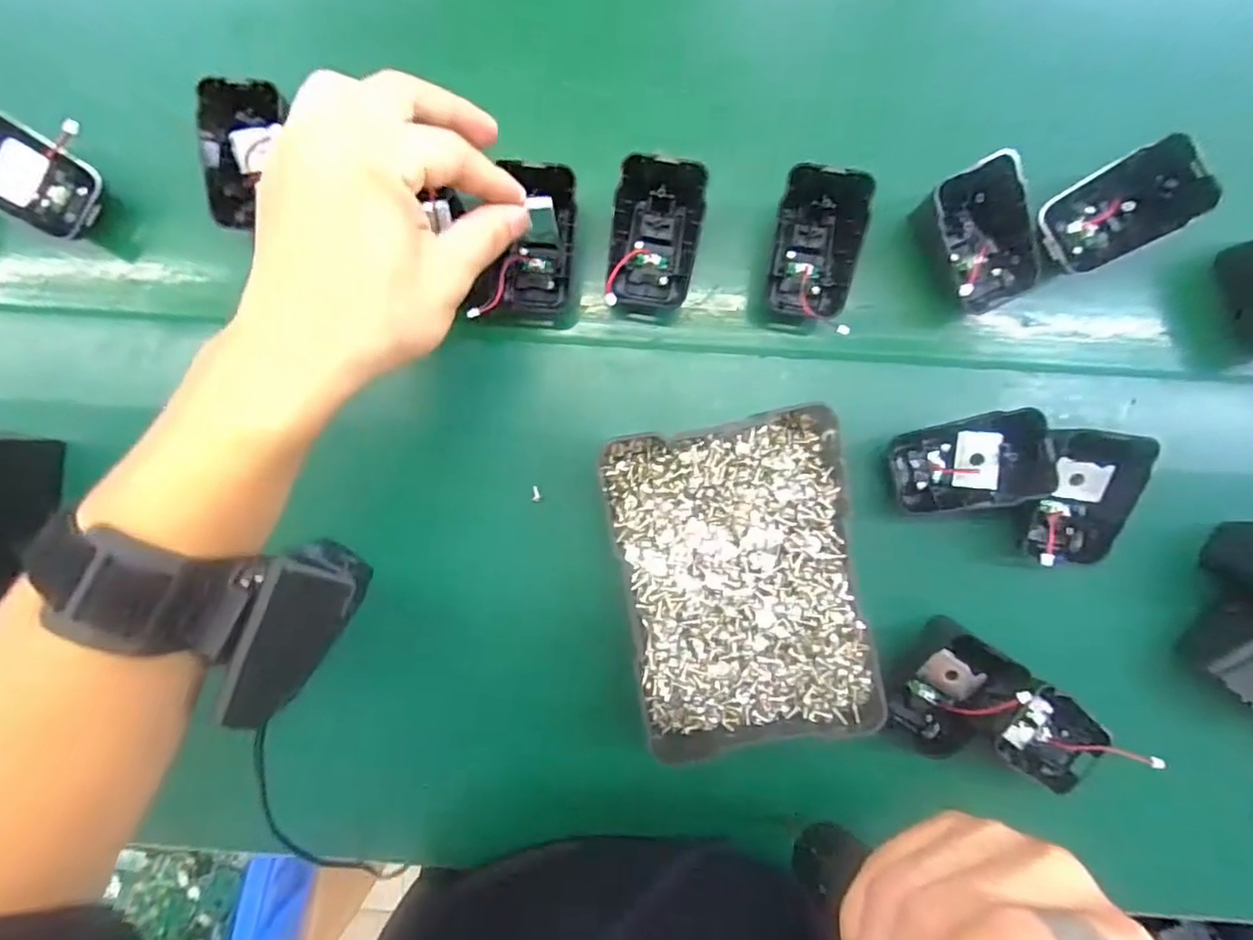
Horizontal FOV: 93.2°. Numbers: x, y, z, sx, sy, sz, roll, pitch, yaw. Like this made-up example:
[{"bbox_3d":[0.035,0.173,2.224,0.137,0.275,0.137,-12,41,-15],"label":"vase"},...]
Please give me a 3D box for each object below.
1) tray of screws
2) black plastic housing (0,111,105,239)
[{"bbox_3d":[0.055,0.058,0.307,0.117,0.050,0.164,-9,92,2],"label":"tray of screws"},{"bbox_3d":[-0.317,-0.155,0.307,0.067,0.017,0.046,27,85,-28],"label":"black plastic housing"}]

